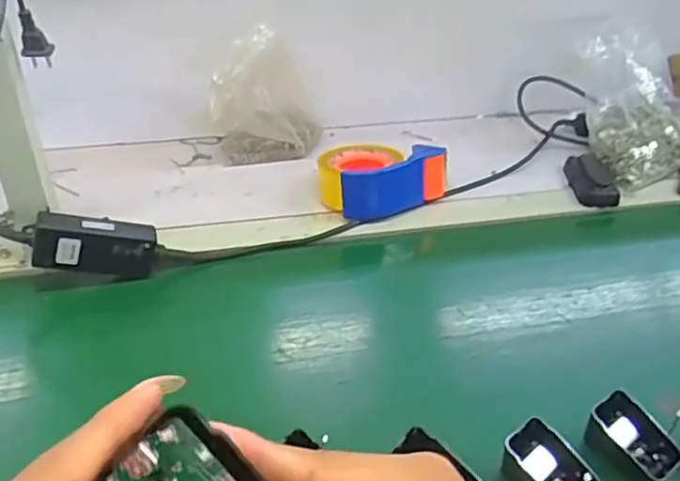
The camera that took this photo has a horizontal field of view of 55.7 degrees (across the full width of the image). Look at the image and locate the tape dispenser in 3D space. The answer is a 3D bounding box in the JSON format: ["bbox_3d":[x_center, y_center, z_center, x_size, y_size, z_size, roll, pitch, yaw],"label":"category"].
[{"bbox_3d":[0.045,-0.081,0.804,0.139,0.070,0.109,-16,40,-23],"label":"tape dispenser"}]

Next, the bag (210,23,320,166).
[{"bbox_3d":[-0.101,-0.188,0.863,0.143,0.164,0.085,-3,36,-7],"label":"bag"}]

